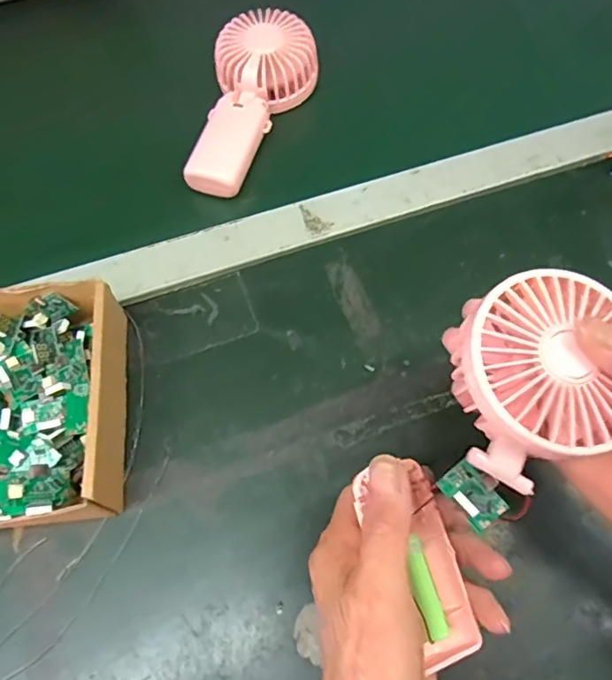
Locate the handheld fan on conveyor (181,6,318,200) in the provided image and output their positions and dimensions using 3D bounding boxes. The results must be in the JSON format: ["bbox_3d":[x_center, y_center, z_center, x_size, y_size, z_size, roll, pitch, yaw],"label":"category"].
[{"bbox_3d":[-0.041,-0.204,0.455,0.084,0.043,0.177,10,65,4],"label":"handheld fan on conveyor"}]

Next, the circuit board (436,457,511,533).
[{"bbox_3d":[0.083,0.076,0.268,0.021,0.004,0.031,-37,70,-17],"label":"circuit board"}]

